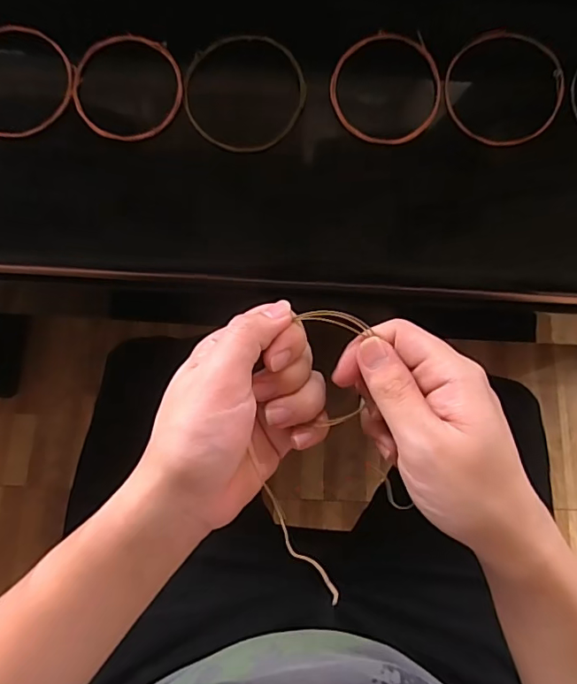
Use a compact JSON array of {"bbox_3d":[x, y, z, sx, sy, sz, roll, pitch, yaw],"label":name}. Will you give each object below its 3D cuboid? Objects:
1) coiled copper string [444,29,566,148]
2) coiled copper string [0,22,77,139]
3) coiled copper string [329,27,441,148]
[{"bbox_3d":[0.139,-0.164,0.321,0.072,0.005,0.077,-1,85,10],"label":"coiled copper string"},{"bbox_3d":[-0.177,-0.167,0.315,0.078,0.012,0.071,0,76,-1],"label":"coiled copper string"},{"bbox_3d":[0.062,-0.162,0.317,0.071,0.007,0.073,0,86,-1],"label":"coiled copper string"}]

